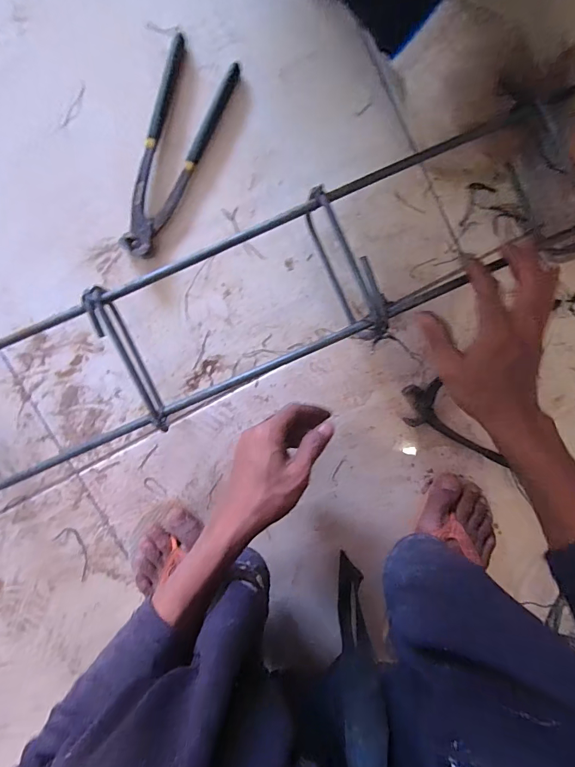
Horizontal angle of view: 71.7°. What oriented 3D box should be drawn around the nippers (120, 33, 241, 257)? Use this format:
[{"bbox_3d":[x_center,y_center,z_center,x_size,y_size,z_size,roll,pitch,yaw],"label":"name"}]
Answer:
[{"bbox_3d":[-0.123,-0.237,0.410,0.067,0.013,0.213,23,96,-4],"label":"nippers"}]

